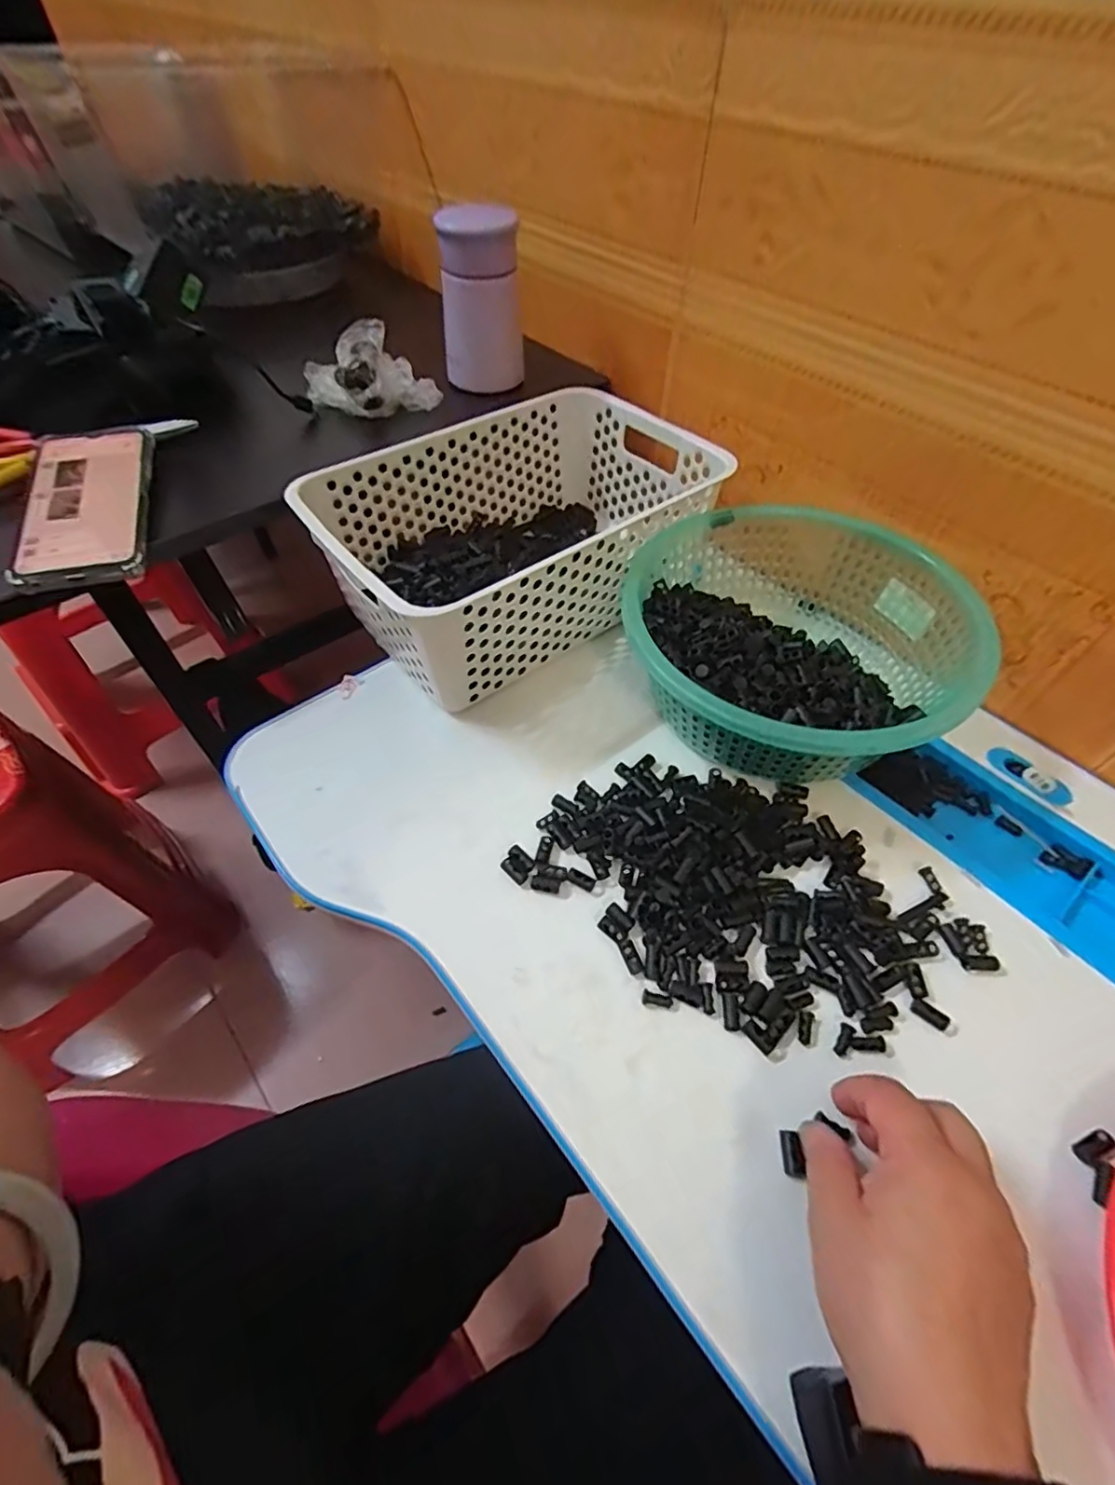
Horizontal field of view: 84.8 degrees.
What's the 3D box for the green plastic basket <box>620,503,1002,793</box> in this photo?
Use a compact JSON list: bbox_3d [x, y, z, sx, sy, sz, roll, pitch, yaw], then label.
[{"bbox_3d":[0.164,-0.073,0.435,0.218,0.097,0.226,1,53,-1],"label":"green plastic basket"}]

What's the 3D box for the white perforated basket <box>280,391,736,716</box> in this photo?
[{"bbox_3d":[-0.030,-0.170,0.507,0.304,0.112,0.198,-32,60,-22],"label":"white perforated basket"}]

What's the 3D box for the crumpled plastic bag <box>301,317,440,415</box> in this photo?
[{"bbox_3d":[-0.167,-0.329,0.539,0.108,0.042,0.097,-15,55,-12],"label":"crumpled plastic bag"}]

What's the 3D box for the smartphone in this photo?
[{"bbox_3d":[-0.333,-0.168,0.425,0.088,0.015,0.156,-13,60,-11],"label":"smartphone"}]

